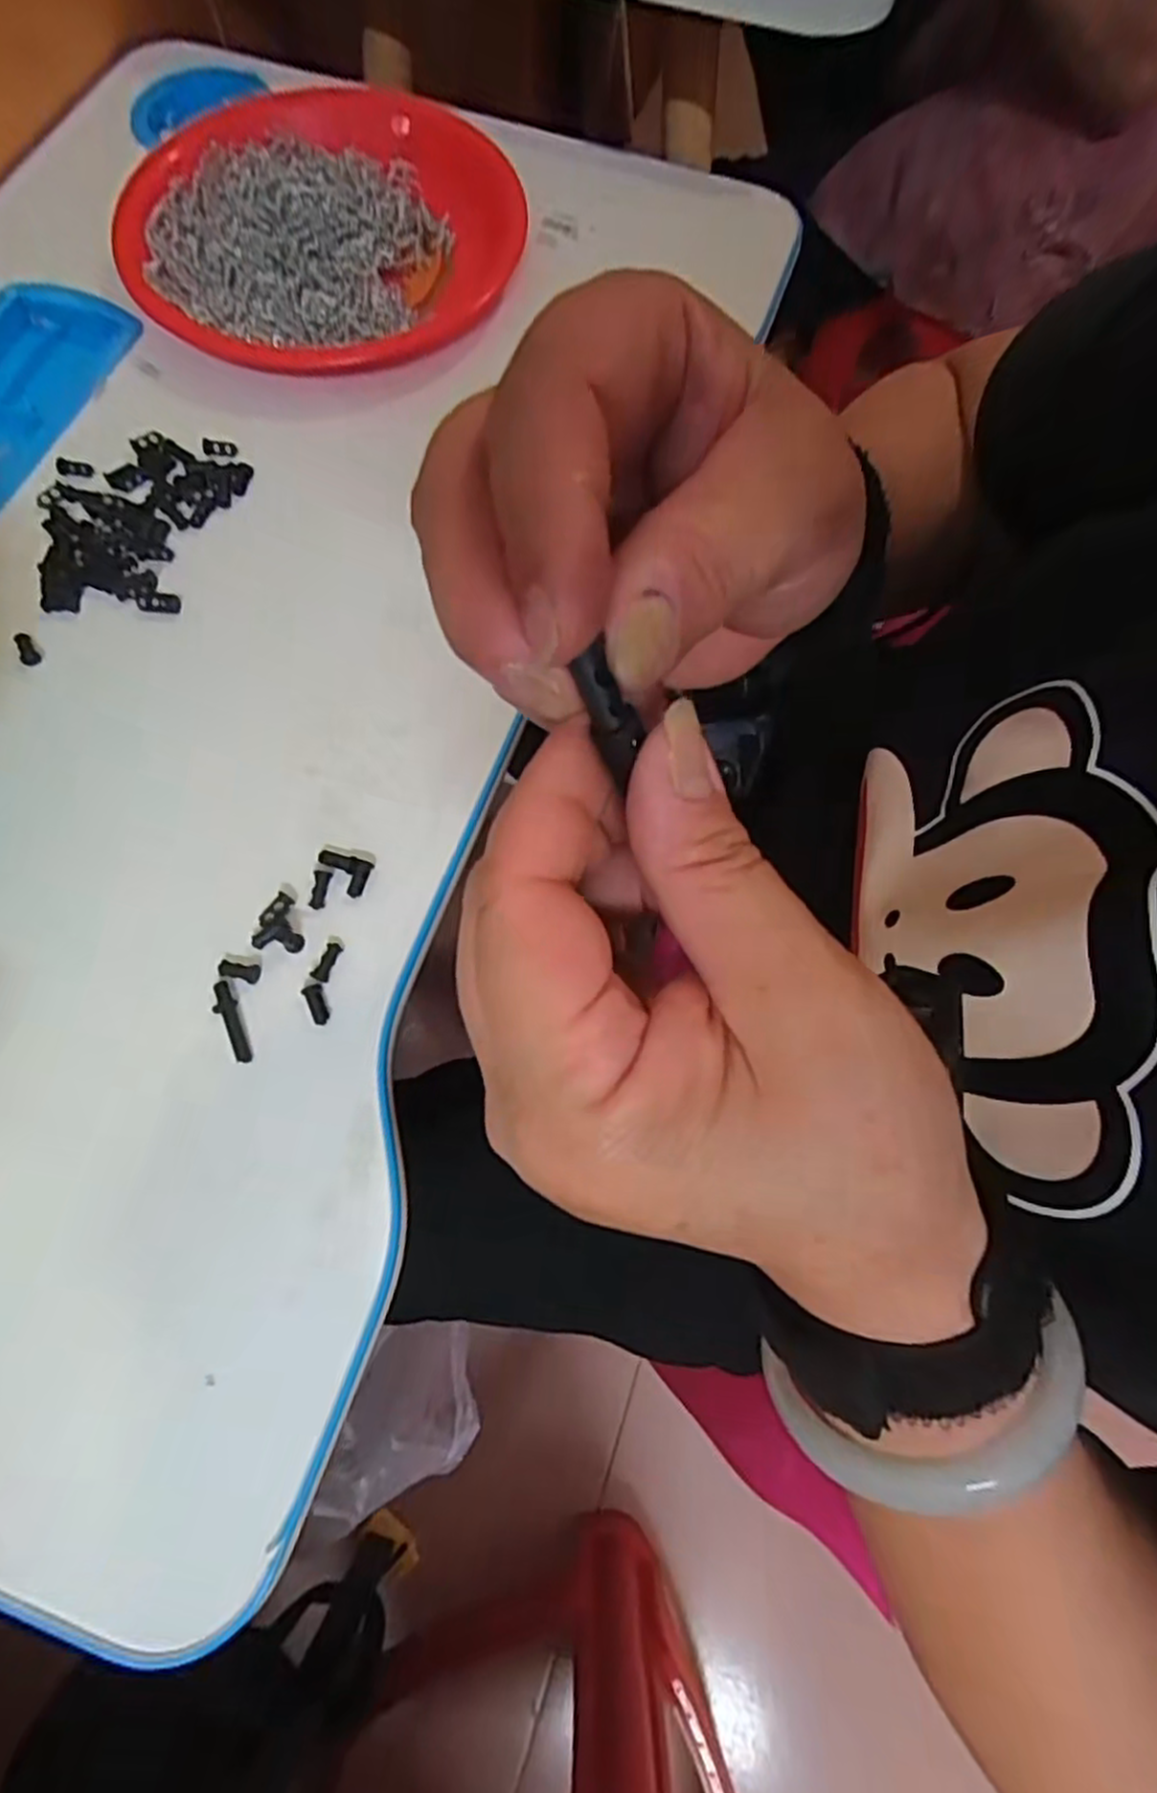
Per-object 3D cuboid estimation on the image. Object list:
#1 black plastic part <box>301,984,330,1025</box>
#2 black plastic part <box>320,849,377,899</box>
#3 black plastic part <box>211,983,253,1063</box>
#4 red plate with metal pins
[{"bbox_3d":[-0.107,0.044,0.306,0.008,0.004,0.017,-22,73,-7],"label":"black plastic part"},{"bbox_3d":[-0.102,-0.011,0.324,0.024,0.004,0.016,21,73,7],"label":"black plastic part"},{"bbox_3d":[-0.141,0.051,0.304,0.009,0.004,0.035,-27,74,-8],"label":"black plastic part"},{"bbox_3d":[-0.145,-0.383,0.427,0.209,0.037,0.209,0,72,0],"label":"red plate with metal pins"}]

